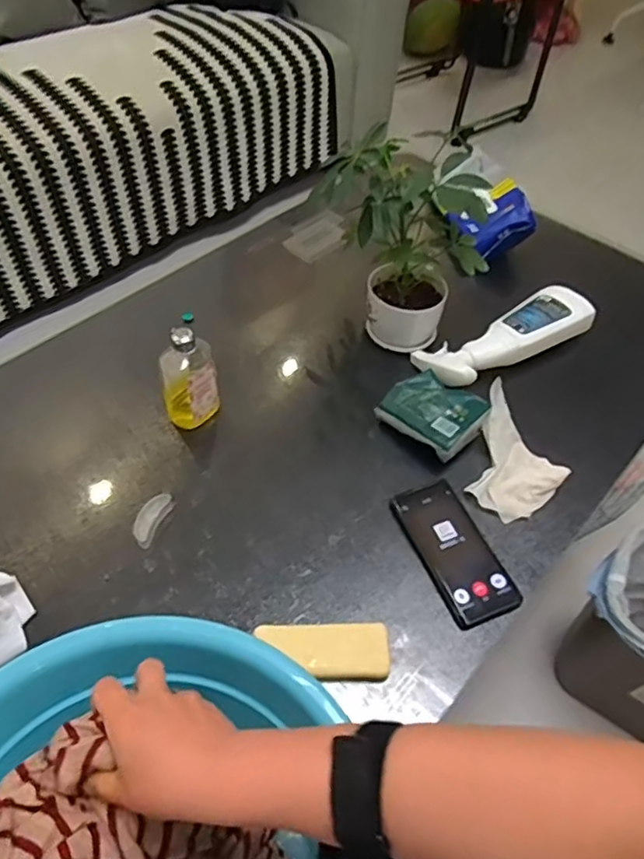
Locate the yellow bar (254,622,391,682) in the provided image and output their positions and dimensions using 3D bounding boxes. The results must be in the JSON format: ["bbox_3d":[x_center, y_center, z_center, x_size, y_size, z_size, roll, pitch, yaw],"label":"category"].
[{"bbox_3d":[0.002,0.215,0.600,0.124,0.023,0.048,1,51,-4],"label":"yellow bar"}]

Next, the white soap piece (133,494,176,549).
[{"bbox_3d":[-0.188,0.097,0.682,0.027,0.018,0.061,22,53,13],"label":"white soap piece"}]

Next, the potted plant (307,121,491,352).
[{"bbox_3d":[0.109,-0.237,0.819,0.137,0.228,0.163,-23,56,-21],"label":"potted plant"}]

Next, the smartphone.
[{"bbox_3d":[0.145,0.131,0.685,0.080,0.013,0.165,-17,54,-18],"label":"smartphone"}]

